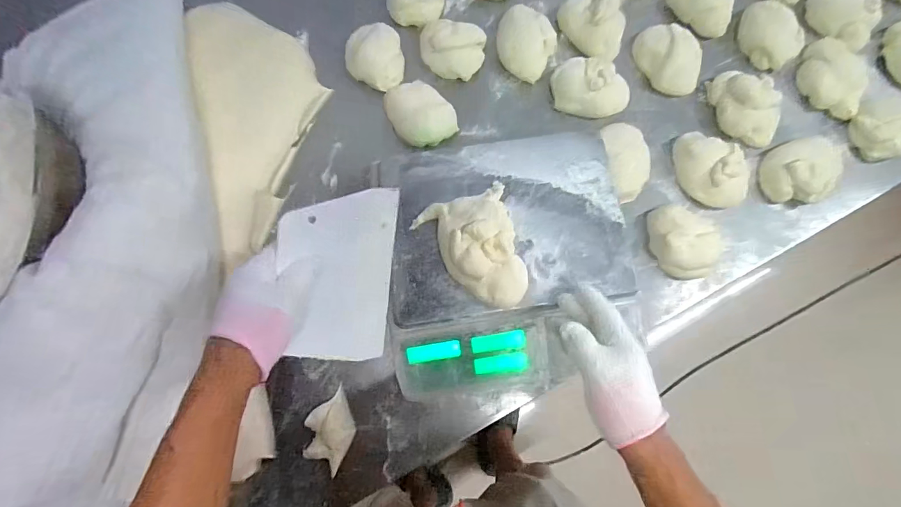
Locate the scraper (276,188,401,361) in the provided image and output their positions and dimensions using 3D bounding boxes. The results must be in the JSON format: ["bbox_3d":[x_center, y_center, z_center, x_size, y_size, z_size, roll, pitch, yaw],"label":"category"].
[{"bbox_3d":[-0.112,0.027,0.429,0.122,0.005,0.182,-2,103,-41],"label":"scraper"}]

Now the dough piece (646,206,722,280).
[{"bbox_3d":[0.351,-0.018,0.627,0.104,0.048,0.113,-4,76,-3],"label":"dough piece"}]

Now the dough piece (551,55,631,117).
[{"bbox_3d":[0.226,-0.268,0.683,0.122,0.047,0.085,22,76,3],"label":"dough piece"}]

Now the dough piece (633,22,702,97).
[{"bbox_3d":[0.362,-0.323,0.698,0.079,0.039,0.127,-32,79,-10],"label":"dough piece"}]

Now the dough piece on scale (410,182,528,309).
[{"bbox_3d":[0.035,-0.006,0.511,0.112,0.052,0.148,-20,78,-7],"label":"dough piece on scale"}]

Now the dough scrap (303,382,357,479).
[{"bbox_3d":[-0.165,0.239,0.581,0.067,0.015,0.098,21,78,5],"label":"dough scrap"}]

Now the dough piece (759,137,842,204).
[{"bbox_3d":[0.529,-0.123,0.638,0.090,0.056,0.097,1,76,-2],"label":"dough piece"}]

